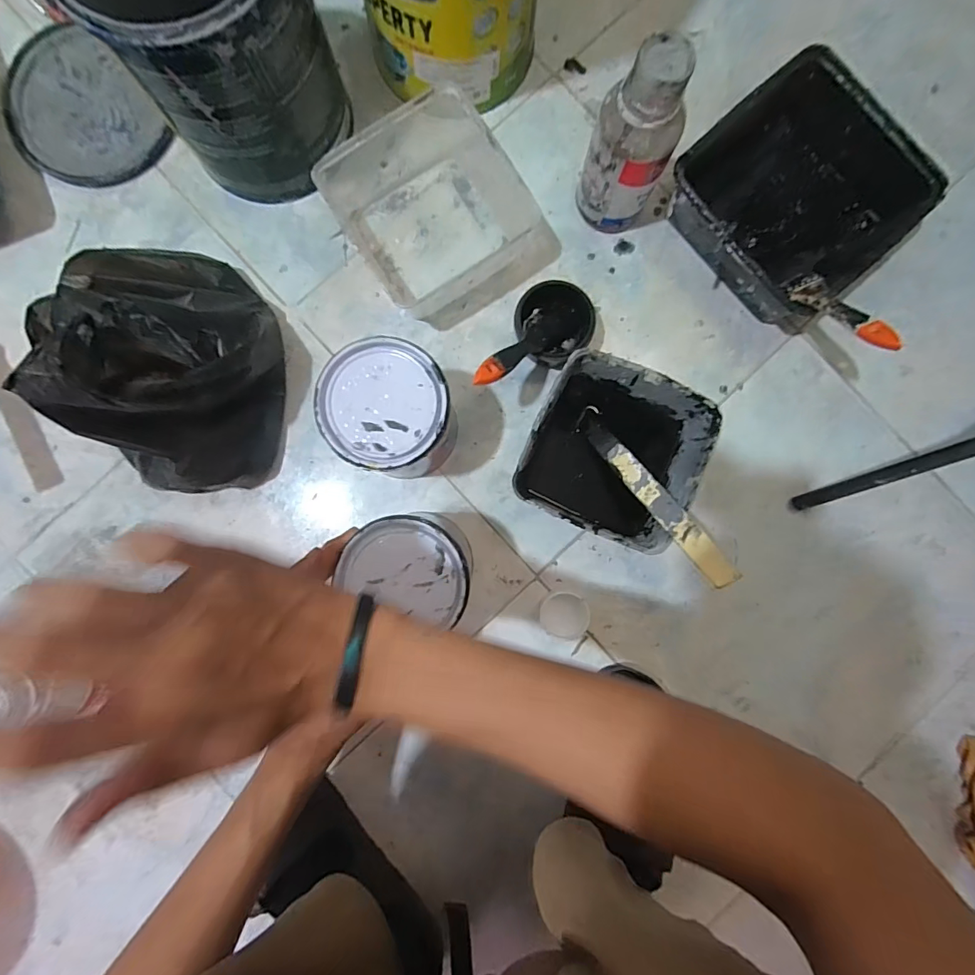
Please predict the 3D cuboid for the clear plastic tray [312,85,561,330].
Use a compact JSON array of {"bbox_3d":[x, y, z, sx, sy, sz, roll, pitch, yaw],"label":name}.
[{"bbox_3d":[-0.042,-0.282,0.481,0.182,0.074,0.175,-37,89,-2],"label":"clear plastic tray"}]

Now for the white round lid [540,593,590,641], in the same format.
[{"bbox_3d":[0.080,0.133,0.491,0.050,0.023,0.047,0,88,-1],"label":"white round lid"}]

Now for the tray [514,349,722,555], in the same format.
[{"bbox_3d":[0.123,-0.035,0.472,0.159,0.075,0.157,23,88,0],"label":"tray"}]

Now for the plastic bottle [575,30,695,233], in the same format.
[{"bbox_3d":[0.131,-0.310,0.436,0.060,0.167,0.064,0,88,-1],"label":"plastic bottle"}]

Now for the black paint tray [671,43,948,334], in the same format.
[{"bbox_3d":[0.315,-0.296,0.486,0.205,0.070,0.202,-41,89,-2],"label":"black paint tray"}]

